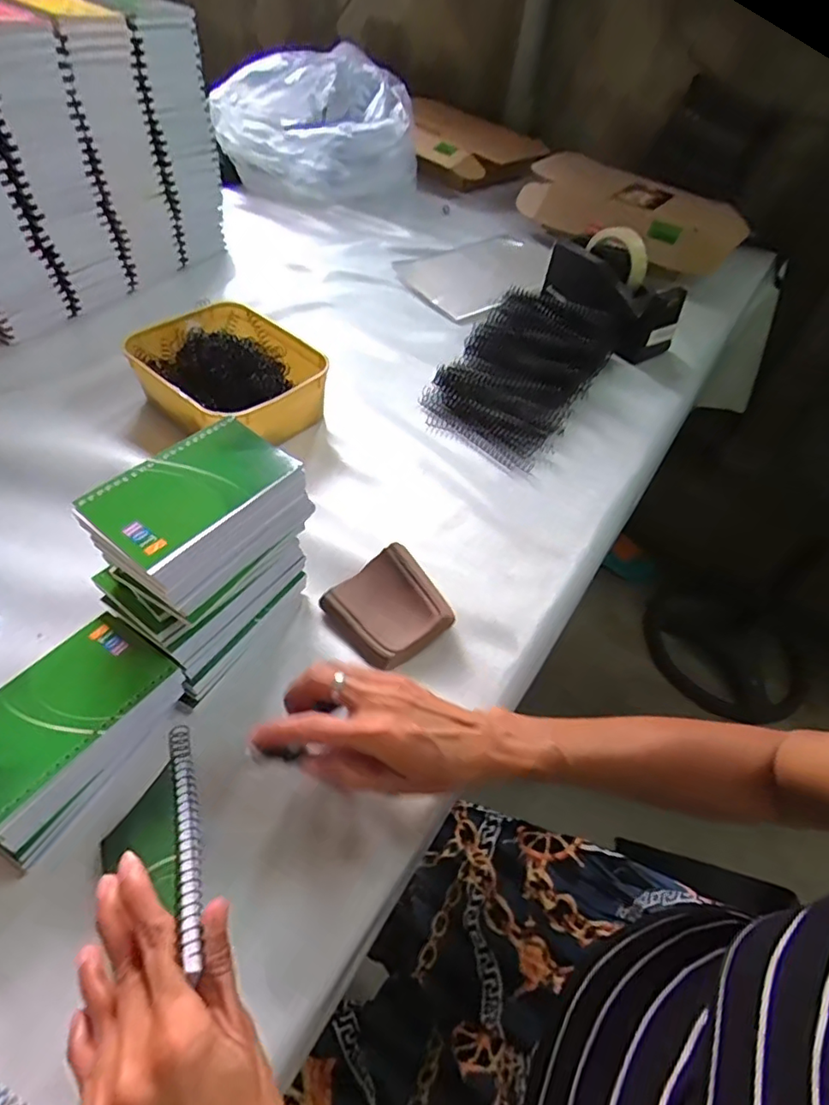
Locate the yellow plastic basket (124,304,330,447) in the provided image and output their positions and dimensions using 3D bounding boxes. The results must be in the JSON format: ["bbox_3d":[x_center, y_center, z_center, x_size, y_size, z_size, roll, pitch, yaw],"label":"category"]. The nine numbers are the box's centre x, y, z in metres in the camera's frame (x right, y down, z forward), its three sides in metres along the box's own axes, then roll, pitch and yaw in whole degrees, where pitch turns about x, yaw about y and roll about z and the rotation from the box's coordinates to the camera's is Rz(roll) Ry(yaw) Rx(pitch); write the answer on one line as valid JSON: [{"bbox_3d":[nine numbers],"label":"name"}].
[{"bbox_3d":[-0.206,-0.193,0.632,0.209,0.079,0.170,35,55,23],"label":"yellow plastic basket"}]

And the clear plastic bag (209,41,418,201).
[{"bbox_3d":[-0.172,-0.785,1.050,0.352,0.181,0.260,5,49,-1],"label":"clear plastic bag"}]

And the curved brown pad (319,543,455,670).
[{"bbox_3d":[-0.020,0.047,0.473,0.082,0.027,0.089,-30,58,-27],"label":"curved brown pad"}]

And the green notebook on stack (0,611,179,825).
[{"bbox_3d":[-0.233,0.099,0.366,0.079,0.006,0.128,30,53,19],"label":"green notebook on stack"}]

